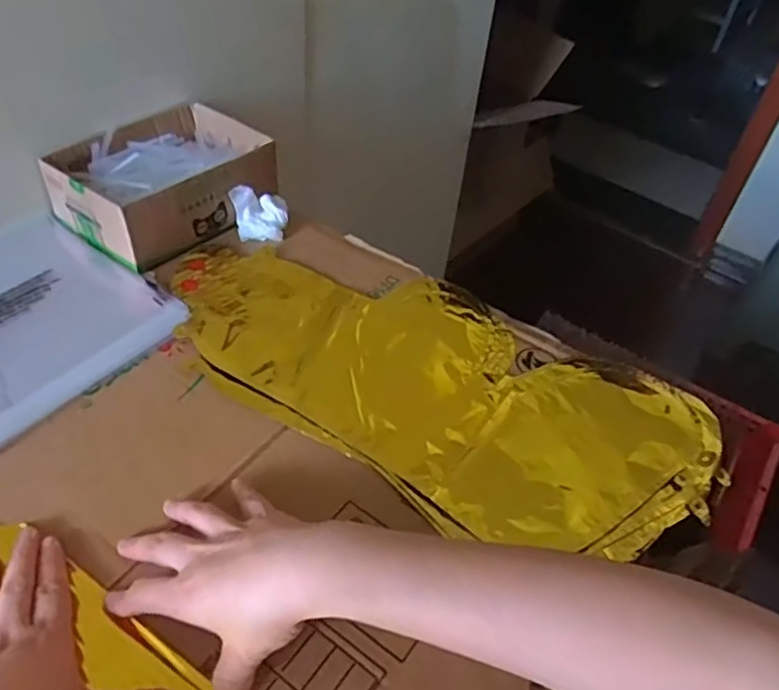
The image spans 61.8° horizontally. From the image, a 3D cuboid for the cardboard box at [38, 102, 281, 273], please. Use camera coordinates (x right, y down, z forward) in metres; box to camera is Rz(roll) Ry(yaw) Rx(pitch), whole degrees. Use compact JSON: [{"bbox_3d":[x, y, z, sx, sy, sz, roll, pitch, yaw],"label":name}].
[{"bbox_3d":[-0.224,-0.166,0.655,0.150,0.065,0.194,34,50,26],"label":"cardboard box"}]

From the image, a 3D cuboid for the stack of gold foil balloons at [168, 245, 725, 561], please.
[{"bbox_3d":[0.025,0.021,0.526,0.447,0.008,0.207,26,47,19],"label":"stack of gold foil balloons"}]

